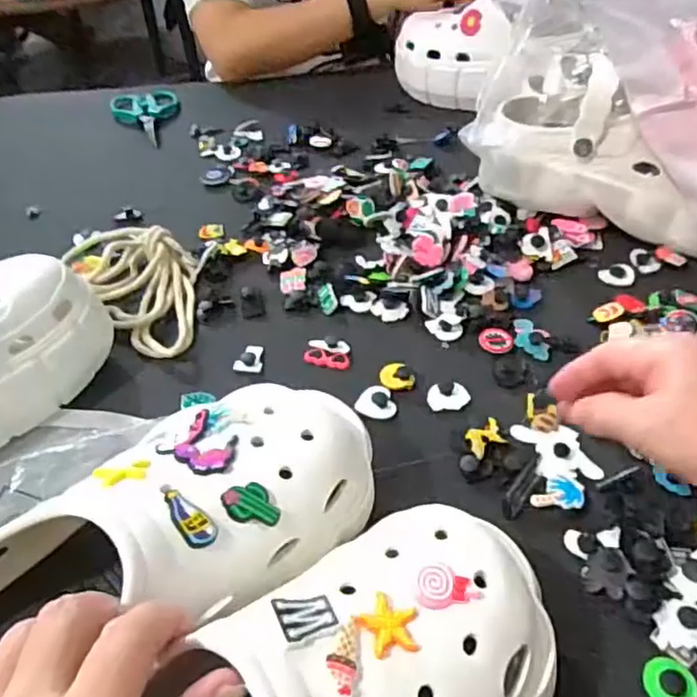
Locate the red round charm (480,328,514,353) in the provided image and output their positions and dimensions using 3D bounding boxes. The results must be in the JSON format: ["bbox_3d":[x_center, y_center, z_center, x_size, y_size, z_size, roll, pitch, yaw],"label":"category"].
[{"bbox_3d":[0.111,-0.006,0.485,0.024,0.006,0.023,-2,44,2],"label":"red round charm"}]

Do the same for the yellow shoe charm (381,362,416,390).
[{"bbox_3d":[0.035,0.020,0.465,0.024,0.007,0.021,-10,44,-6],"label":"yellow shoe charm"}]

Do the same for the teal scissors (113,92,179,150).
[{"bbox_3d":[-0.247,-0.287,0.798,0.081,0.009,0.150,-16,45,-12],"label":"teal scissors"}]

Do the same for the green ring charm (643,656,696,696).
[{"bbox_3d":[0.155,0.161,0.310,0.024,0.004,0.023,-2,44,2],"label":"green ring charm"}]

